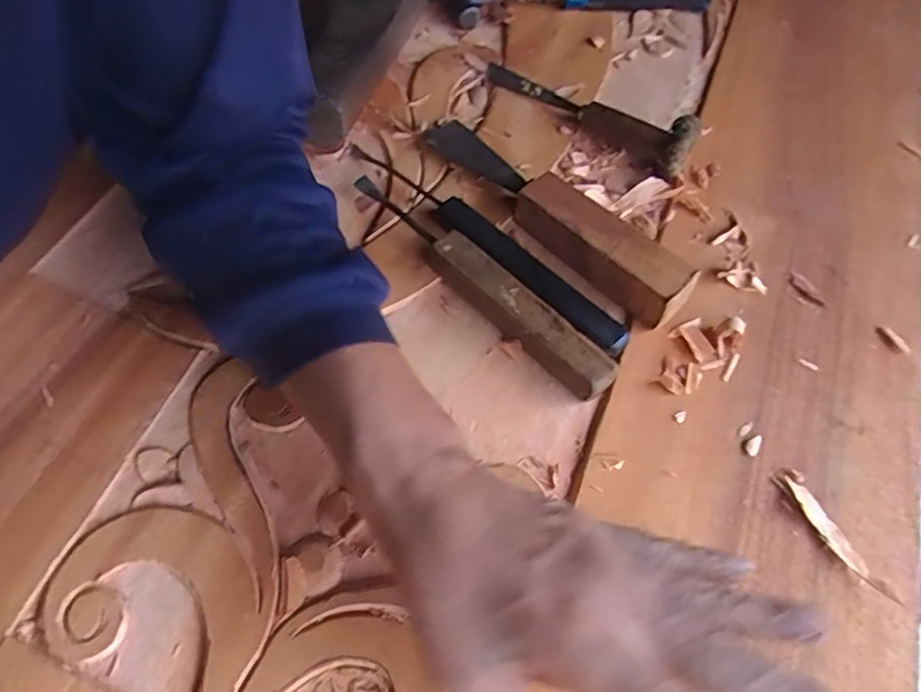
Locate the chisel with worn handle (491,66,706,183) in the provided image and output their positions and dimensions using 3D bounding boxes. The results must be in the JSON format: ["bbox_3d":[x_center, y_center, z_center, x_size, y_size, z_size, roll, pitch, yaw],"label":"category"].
[{"bbox_3d":[0.098,-0.187,0.458,0.174,0.035,0.030,36,64,16],"label":"chisel with worn handle"}]

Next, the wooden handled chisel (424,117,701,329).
[{"bbox_3d":[0.060,-0.098,0.408,0.029,0.033,0.222,-38,69,-22],"label":"wooden handled chisel"}]

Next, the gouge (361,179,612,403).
[{"bbox_3d":[0.008,-0.045,0.382,0.216,0.023,0.023,41,66,18],"label":"gouge"}]

